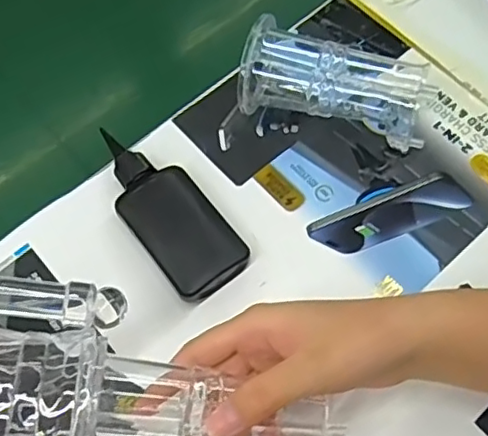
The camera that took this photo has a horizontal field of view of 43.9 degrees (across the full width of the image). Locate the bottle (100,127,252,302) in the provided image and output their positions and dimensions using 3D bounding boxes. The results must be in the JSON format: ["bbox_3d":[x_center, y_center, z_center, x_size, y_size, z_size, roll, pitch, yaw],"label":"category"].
[{"bbox_3d":[-0.054,-0.005,0.425,0.055,0.019,0.135,-35,69,-12],"label":"bottle"}]

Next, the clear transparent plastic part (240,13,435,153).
[{"bbox_3d":[0.068,-0.096,0.439,0.136,0.054,0.065,12,67,8],"label":"clear transparent plastic part"}]

